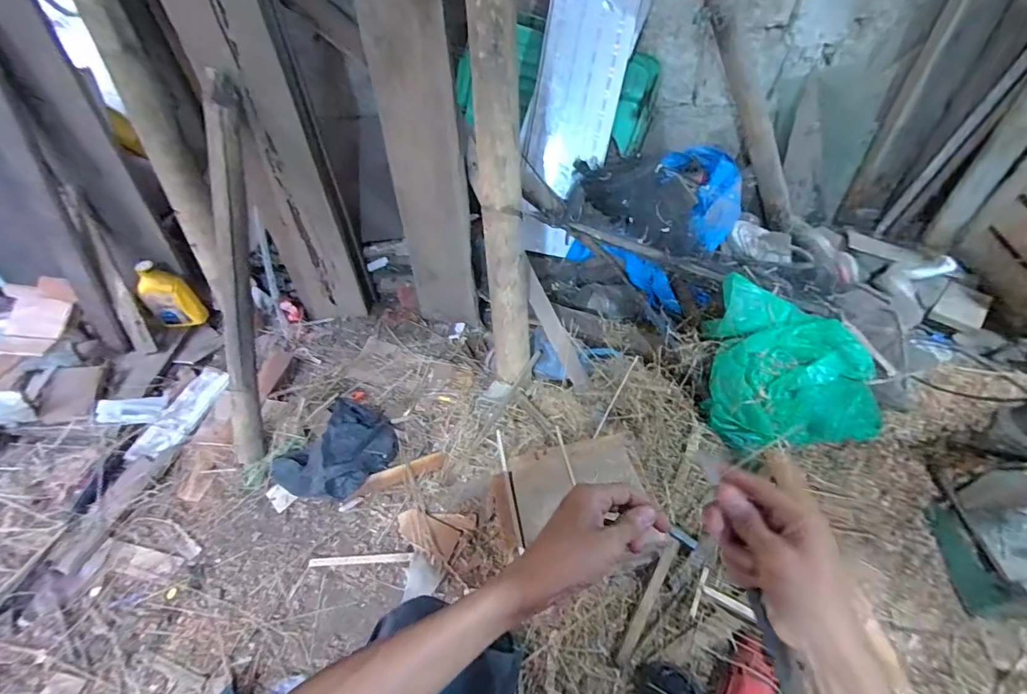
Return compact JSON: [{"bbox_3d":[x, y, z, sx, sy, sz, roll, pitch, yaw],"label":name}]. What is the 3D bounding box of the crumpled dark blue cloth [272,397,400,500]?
[{"bbox_3d":[-0.379,0.225,0.993,0.218,0.058,0.236,24,54,24],"label":"crumpled dark blue cloth"}]

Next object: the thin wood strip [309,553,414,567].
[{"bbox_3d":[-0.293,0.410,0.878,0.195,0.008,0.017,-5,48,0],"label":"thin wood strip"}]

